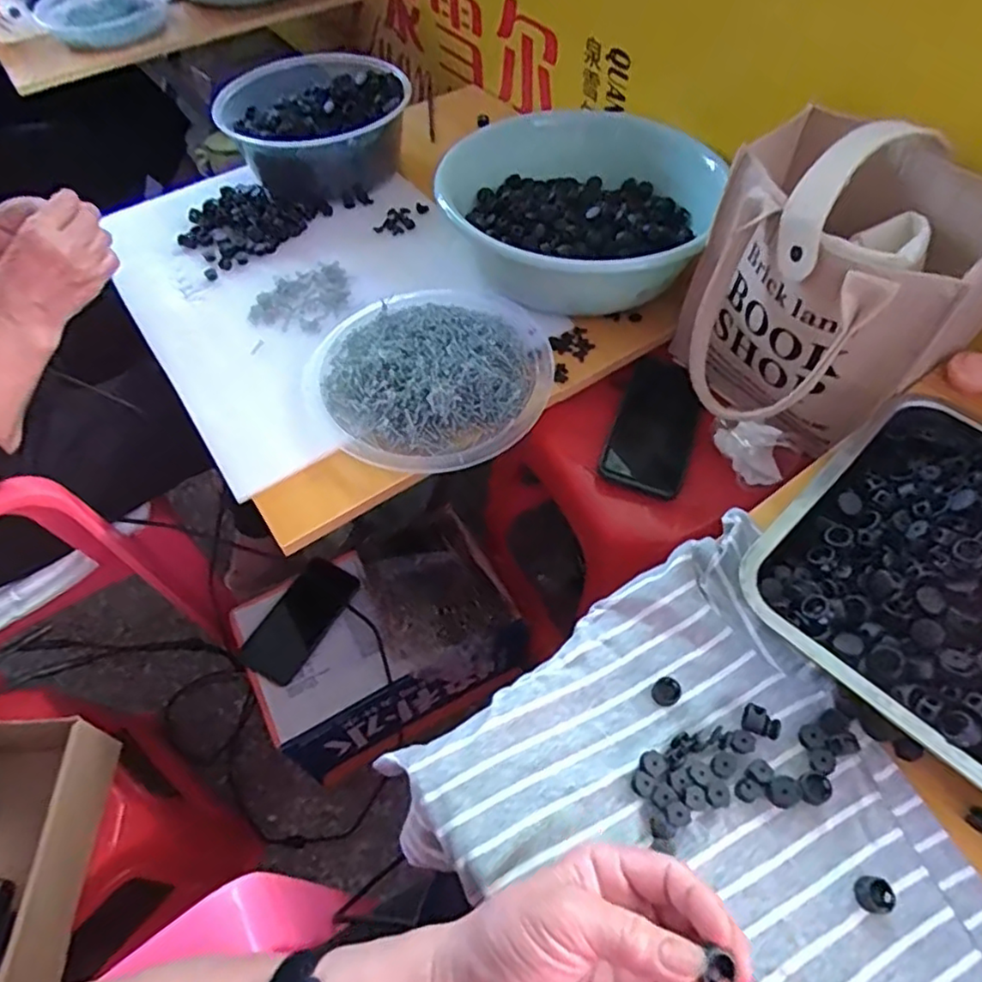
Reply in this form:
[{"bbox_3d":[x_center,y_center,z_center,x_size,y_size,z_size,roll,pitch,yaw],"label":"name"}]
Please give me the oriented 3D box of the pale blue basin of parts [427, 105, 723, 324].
[{"bbox_3d":[0.087,-0.305,0.695,0.270,0.092,0.224,11,57,11],"label":"pale blue basin of parts"}]

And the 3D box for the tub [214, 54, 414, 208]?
[{"bbox_3d":[-0.219,-0.459,0.815,0.196,0.091,0.197,-1,56,2],"label":"tub"}]

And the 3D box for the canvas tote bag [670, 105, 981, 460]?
[{"bbox_3d":[0.275,-0.169,0.549,0.209,0.220,0.211,-30,60,-16],"label":"canvas tote bag"}]

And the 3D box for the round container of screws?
[{"bbox_3d":[-0.056,-0.125,0.623,0.235,0.036,0.229,-1,56,2],"label":"round container of screws"}]

